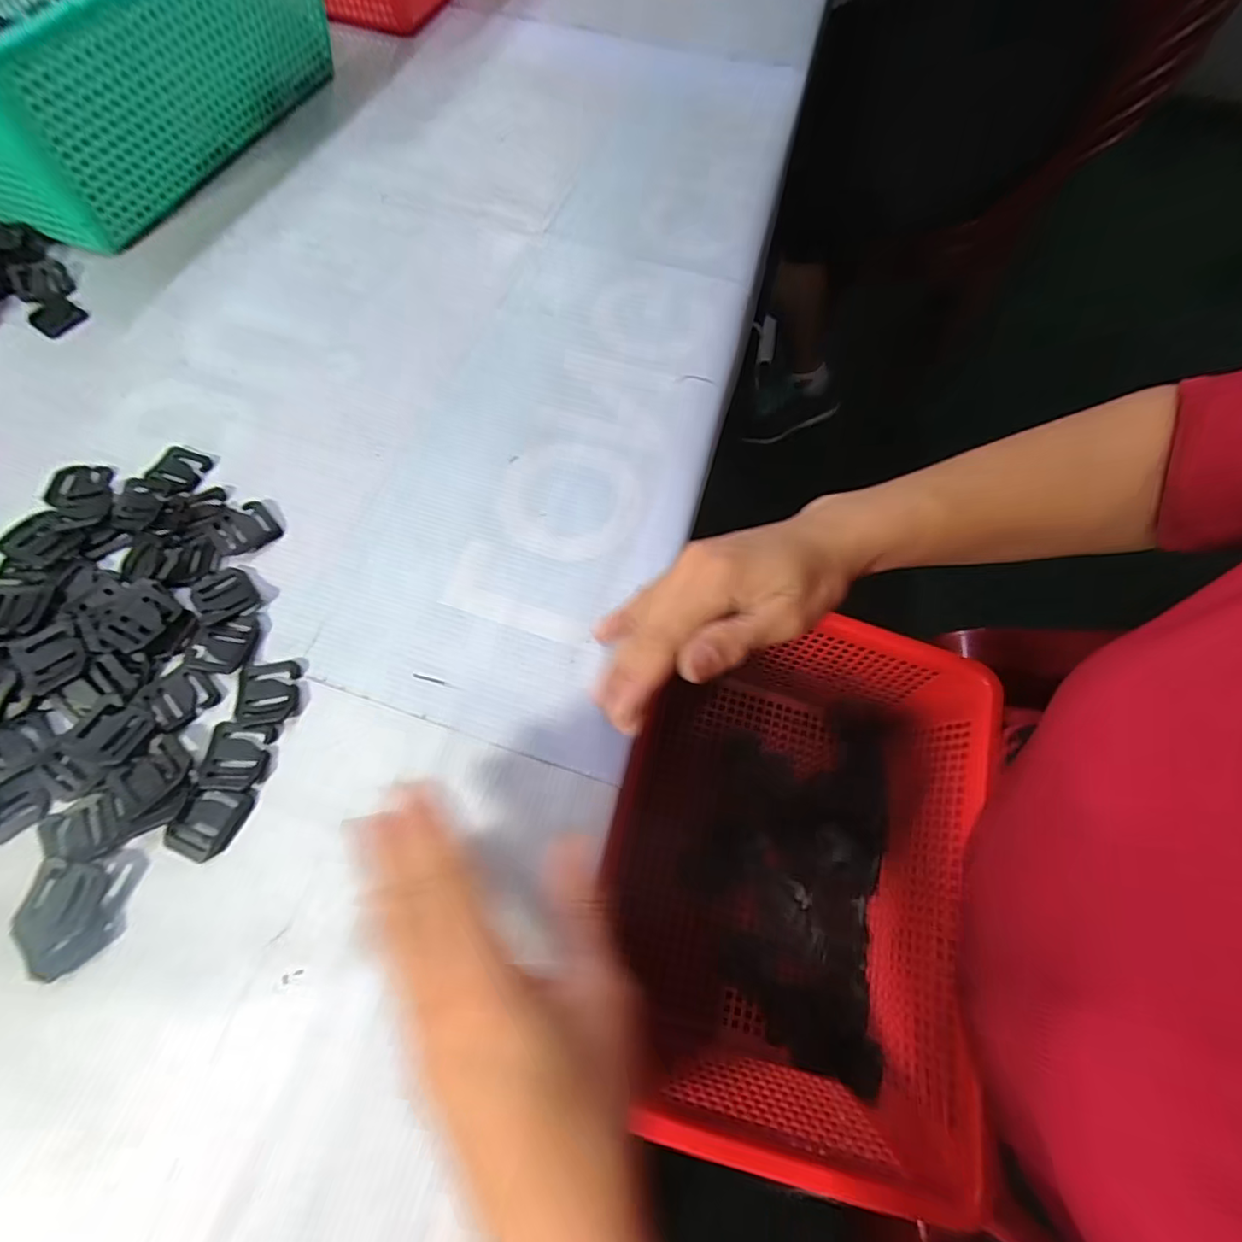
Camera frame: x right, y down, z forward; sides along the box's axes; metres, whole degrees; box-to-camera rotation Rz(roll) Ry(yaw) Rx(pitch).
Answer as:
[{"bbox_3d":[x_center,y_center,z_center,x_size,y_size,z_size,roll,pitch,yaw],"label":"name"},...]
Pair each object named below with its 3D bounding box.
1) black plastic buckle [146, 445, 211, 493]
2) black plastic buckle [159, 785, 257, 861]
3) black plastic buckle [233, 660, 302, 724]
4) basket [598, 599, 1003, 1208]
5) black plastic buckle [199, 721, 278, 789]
[{"bbox_3d":[-0.278,-0.097,0.364,0.029,0.005,0.030,19,67,7],"label":"black plastic buckle"},{"bbox_3d":[-0.199,0.096,0.277,0.030,0.004,0.034,17,66,6],"label":"black plastic buckle"},{"bbox_3d":[-0.188,0.037,0.305,0.030,0.004,0.033,-4,66,-3],"label":"black plastic buckle"},{"bbox_3d":[0.116,0.157,0.382,0.200,0.111,0.308,17,62,7],"label":"basket"},{"bbox_3d":[-0.194,0.067,0.290,0.030,0.004,0.033,2,65,0],"label":"black plastic buckle"}]

